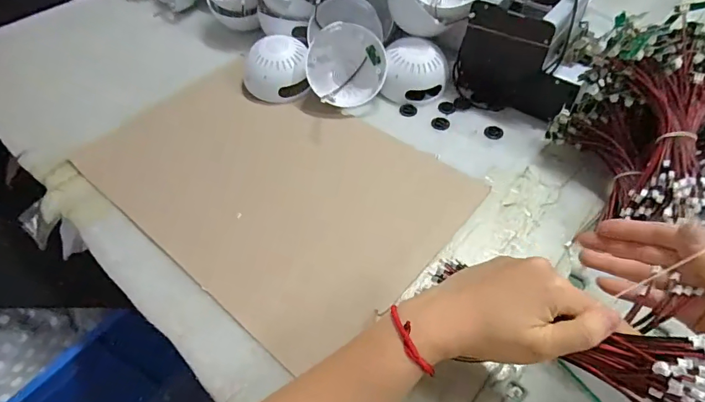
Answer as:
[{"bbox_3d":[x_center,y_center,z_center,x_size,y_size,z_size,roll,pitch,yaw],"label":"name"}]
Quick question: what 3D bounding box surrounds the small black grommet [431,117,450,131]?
[{"bbox_3d":[0.128,-0.113,0.618,0.026,0.004,0.027,12,55,10],"label":"small black grommet"}]

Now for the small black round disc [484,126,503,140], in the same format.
[{"bbox_3d":[0.199,-0.097,0.602,0.024,0.004,0.027,23,57,17],"label":"small black round disc"}]

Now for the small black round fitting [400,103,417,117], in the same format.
[{"bbox_3d":[0.083,-0.136,0.635,0.024,0.006,0.023,-1,53,1],"label":"small black round fitting"}]

